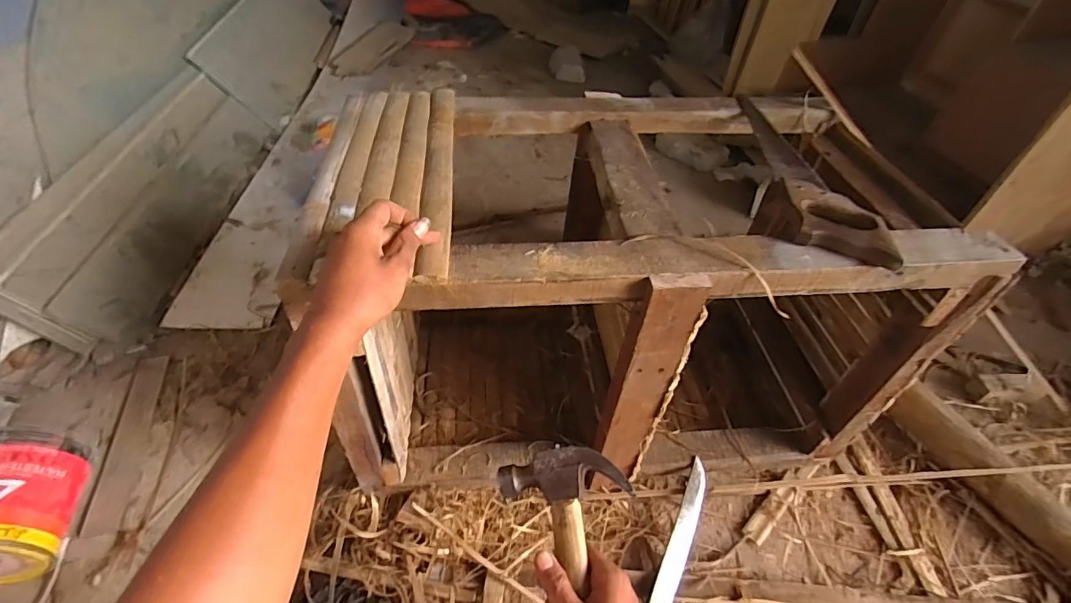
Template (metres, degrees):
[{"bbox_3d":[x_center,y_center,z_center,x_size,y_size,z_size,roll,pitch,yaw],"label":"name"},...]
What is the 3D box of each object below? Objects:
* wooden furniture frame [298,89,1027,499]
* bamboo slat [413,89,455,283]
[{"bbox_3d":[0.122,-0.024,0.760,0.750,0.444,0.430,-4,47,-7],"label":"wooden furniture frame"},{"bbox_3d":[-0.116,-0.165,0.589,0.035,0.010,0.397,-3,47,-6],"label":"bamboo slat"}]

